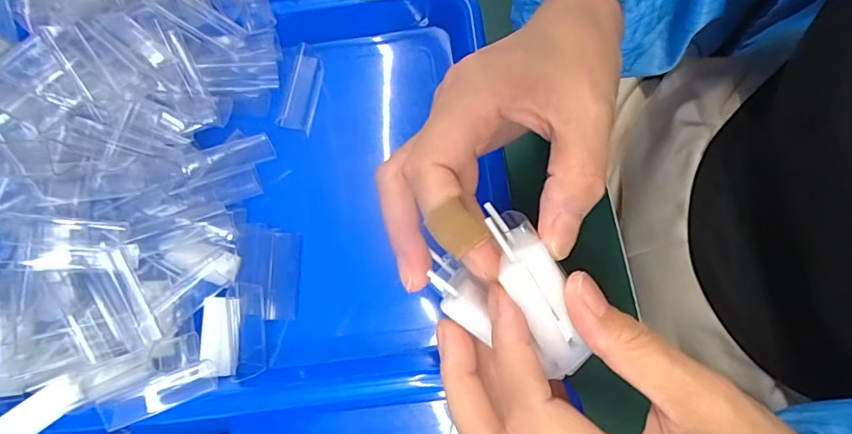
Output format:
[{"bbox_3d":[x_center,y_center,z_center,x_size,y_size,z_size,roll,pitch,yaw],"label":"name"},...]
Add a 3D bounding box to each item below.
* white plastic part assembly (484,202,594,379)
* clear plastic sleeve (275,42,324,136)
[{"bbox_3d":[0.043,0.029,0.190,0.022,0.014,0.071,-26,97,-6],"label":"white plastic part assembly"},{"bbox_3d":[-0.082,-0.086,0.325,0.022,0.006,0.056,10,78,7],"label":"clear plastic sleeve"}]

